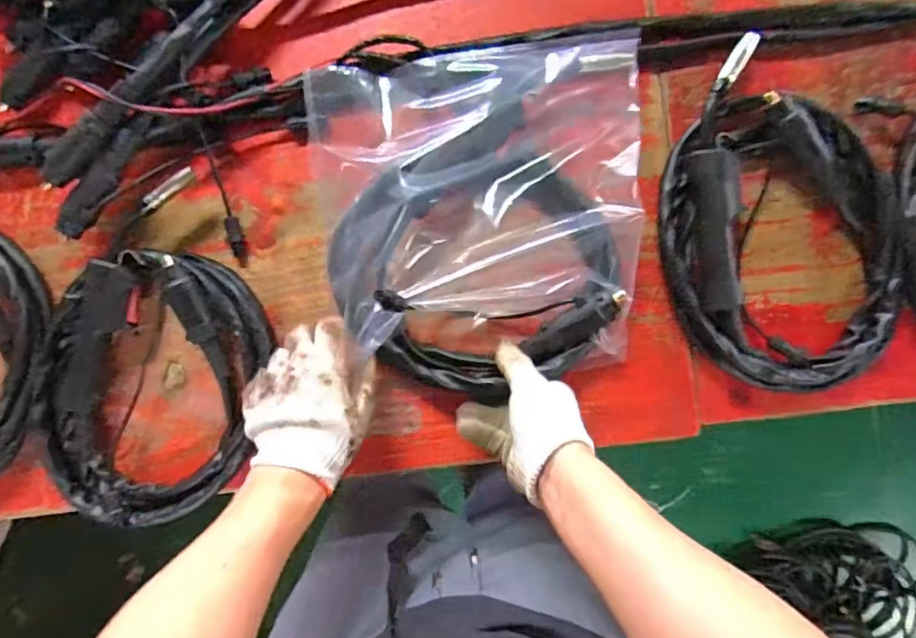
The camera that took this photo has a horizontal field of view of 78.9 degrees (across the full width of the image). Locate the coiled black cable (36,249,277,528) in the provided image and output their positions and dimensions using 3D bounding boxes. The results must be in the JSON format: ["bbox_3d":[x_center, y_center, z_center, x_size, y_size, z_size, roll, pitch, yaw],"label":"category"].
[{"bbox_3d":[-0.313,0.068,0.571,0.214,0.047,0.269,14,91,1],"label":"coiled black cable"}]

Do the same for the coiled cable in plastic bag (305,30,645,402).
[{"bbox_3d":[0.018,-0.104,0.558,0.315,0.066,0.332,-3,90,2],"label":"coiled cable in plastic bag"}]

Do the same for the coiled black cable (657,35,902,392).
[{"bbox_3d":[0.314,-0.101,0.555,0.224,0.039,0.339,-16,90,2],"label":"coiled black cable"}]

